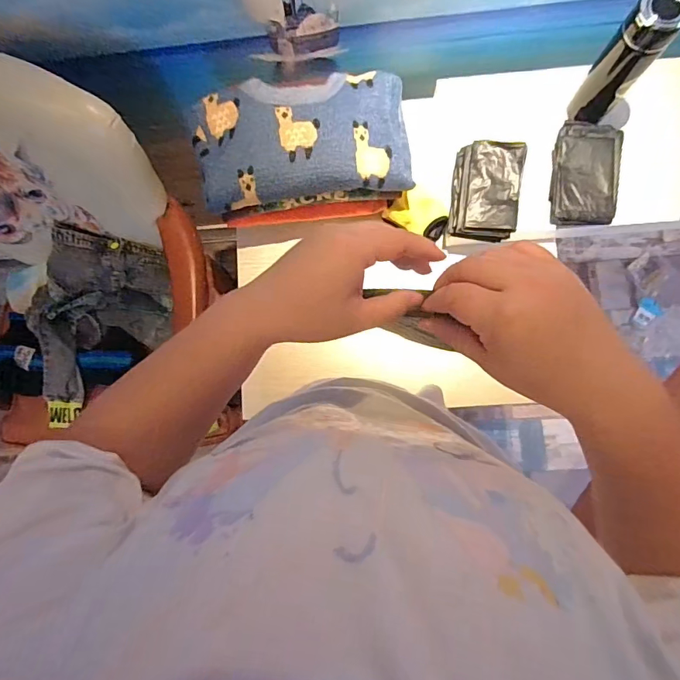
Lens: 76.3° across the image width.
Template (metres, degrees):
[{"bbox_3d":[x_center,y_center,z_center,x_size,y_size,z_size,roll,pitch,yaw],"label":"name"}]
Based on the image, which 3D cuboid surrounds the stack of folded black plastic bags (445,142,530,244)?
[{"bbox_3d":[0.255,-0.260,0.756,0.108,0.060,0.158,7,83,5],"label":"stack of folded black plastic bags"}]

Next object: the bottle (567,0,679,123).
[{"bbox_3d":[0.439,-0.430,0.684,0.071,0.236,0.071,34,86,7],"label":"bottle"}]

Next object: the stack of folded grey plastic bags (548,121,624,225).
[{"bbox_3d":[0.434,-0.294,0.762,0.110,0.026,0.180,4,83,4],"label":"stack of folded grey plastic bags"}]

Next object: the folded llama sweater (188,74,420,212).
[{"bbox_3d":[-0.066,-0.331,0.709,0.350,0.065,0.196,-6,82,3],"label":"folded llama sweater"}]

